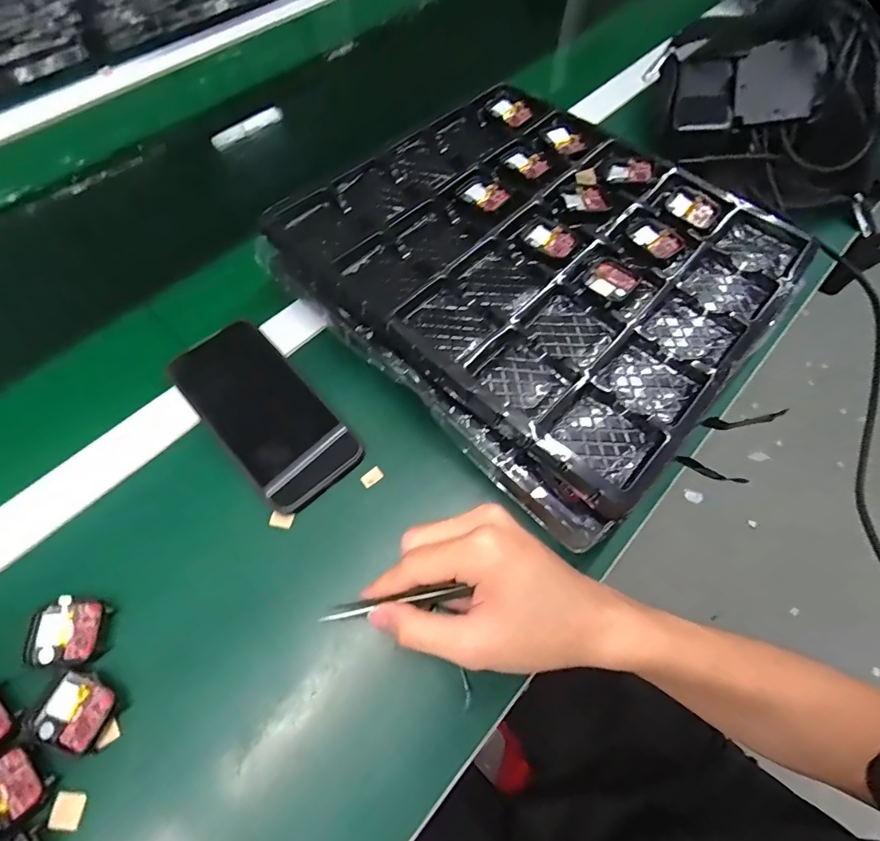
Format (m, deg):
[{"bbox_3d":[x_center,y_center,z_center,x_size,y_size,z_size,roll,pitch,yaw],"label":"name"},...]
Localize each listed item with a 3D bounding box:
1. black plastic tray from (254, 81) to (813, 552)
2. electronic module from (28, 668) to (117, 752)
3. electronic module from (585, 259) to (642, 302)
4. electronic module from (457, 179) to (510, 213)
[{"bbox_3d":[0.078,-0.138,0.372,0.334,0.032,0.326,40,72,17],"label":"black plastic tray"},{"bbox_3d":[-0.213,0.168,0.271,0.038,0.007,0.034,19,64,7],"label":"electronic module"},{"bbox_3d":[0.133,-0.109,0.360,0.035,0.006,0.039,37,68,16],"label":"electronic module"},{"bbox_3d":[0.038,-0.194,0.398,0.040,0.008,0.036,40,69,17],"label":"electronic module"}]

